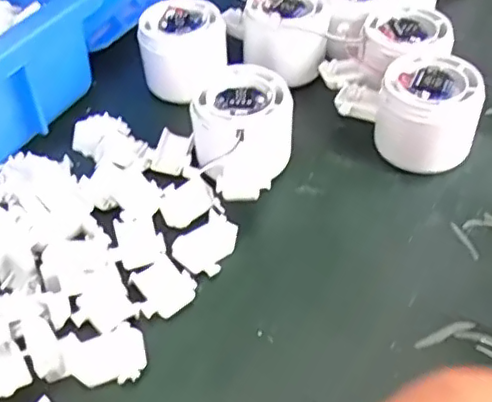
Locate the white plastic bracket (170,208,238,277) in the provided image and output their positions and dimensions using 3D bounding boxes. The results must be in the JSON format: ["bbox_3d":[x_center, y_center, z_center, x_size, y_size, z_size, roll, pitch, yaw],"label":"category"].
[{"bbox_3d":[-0.020,0.021,0.333,0.028,0.009,0.035,32,55,24],"label":"white plastic bracket"}]

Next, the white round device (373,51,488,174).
[{"bbox_3d":[0.109,-0.053,0.370,0.056,0.052,0.051,1,49,-1],"label":"white round device"}]

